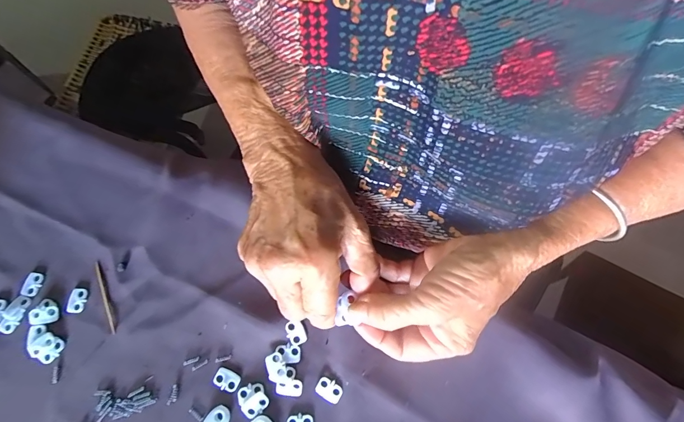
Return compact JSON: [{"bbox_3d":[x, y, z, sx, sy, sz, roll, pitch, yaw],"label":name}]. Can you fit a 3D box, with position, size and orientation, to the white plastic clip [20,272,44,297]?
[{"bbox_3d":[-0.245,0.058,0.284,0.013,0.004,0.018,12,70,5],"label":"white plastic clip"}]

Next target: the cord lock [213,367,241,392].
[{"bbox_3d":[-0.084,0.123,0.261,0.019,0.004,0.013,23,71,9],"label":"cord lock"}]

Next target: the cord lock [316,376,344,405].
[{"bbox_3d":[-0.009,0.129,0.259,0.019,0.004,0.013,26,71,10],"label":"cord lock"}]

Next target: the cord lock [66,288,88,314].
[{"bbox_3d":[-0.207,0.070,0.281,0.011,0.004,0.019,7,69,3],"label":"cord lock"}]

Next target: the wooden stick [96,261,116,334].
[{"bbox_3d":[-0.187,0.068,0.283,0.005,0.004,0.060,-25,71,-9],"label":"wooden stick"}]

